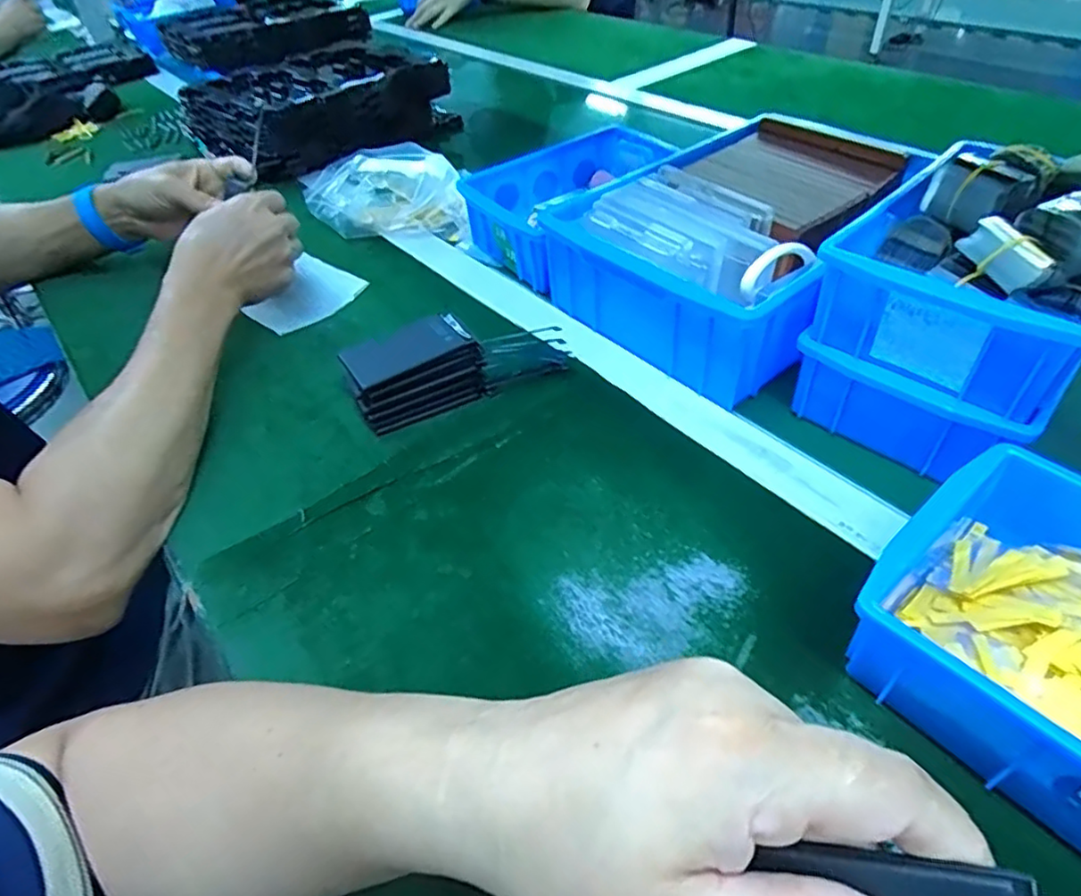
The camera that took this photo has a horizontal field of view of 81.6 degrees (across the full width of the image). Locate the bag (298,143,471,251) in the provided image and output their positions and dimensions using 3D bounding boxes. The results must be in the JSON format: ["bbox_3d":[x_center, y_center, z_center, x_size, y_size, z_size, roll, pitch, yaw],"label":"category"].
[{"bbox_3d":[-0.153,-0.264,0.645,0.179,0.064,0.084,8,47,13],"label":"bag"}]

